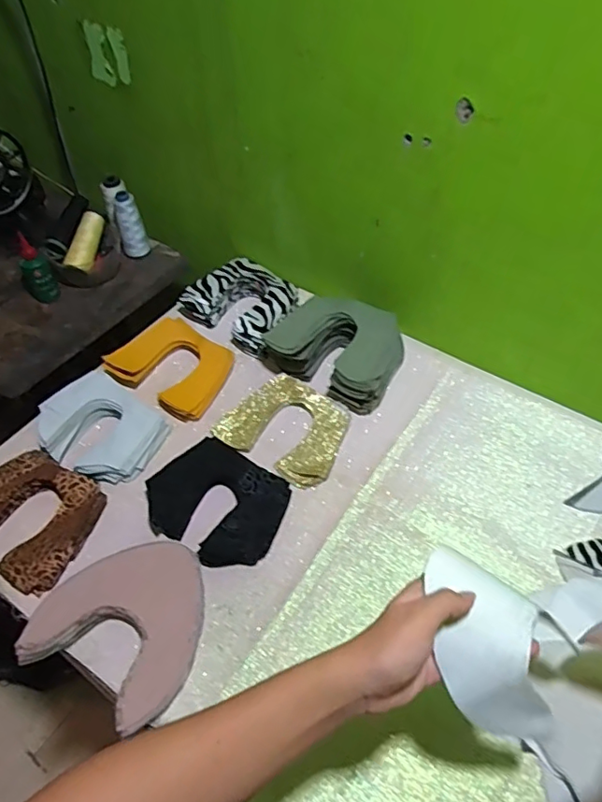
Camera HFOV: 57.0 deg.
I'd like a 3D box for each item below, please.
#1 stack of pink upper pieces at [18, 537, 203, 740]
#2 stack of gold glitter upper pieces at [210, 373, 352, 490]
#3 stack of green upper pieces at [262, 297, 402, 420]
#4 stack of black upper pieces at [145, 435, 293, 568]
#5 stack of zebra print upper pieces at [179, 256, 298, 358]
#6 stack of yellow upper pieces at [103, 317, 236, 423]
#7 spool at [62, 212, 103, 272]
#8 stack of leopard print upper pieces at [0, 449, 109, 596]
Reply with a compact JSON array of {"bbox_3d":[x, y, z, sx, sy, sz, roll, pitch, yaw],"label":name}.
[{"bbox_3d":[-0.177,0.222,0.573,0.169,0.028,0.162,23,55,19],"label":"stack of pink upper pieces"},{"bbox_3d":[-0.015,0.033,0.733,0.155,0.016,0.139,27,57,21],"label":"stack of gold glitter upper pieces"},{"bbox_3d":[0.048,-0.080,0.781,0.177,0.078,0.145,23,55,18],"label":"stack of green upper pieces"},{"bbox_3d":[-0.099,0.119,0.656,0.162,0.031,0.128,27,57,21],"label":"stack of black upper pieces"},{"bbox_3d":[-0.083,-0.147,0.861,0.162,0.059,0.137,31,58,23],"label":"stack of zebra print upper pieces"},{"bbox_3d":[-0.183,-0.052,0.793,0.160,0.040,0.130,24,56,19],"label":"stack of yellow upper pieces"},{"bbox_3d":[-0.358,-0.268,0.926,0.035,0.037,0.112,8,69,7],"label":"spool"},{"bbox_3d":[-0.318,0.132,0.653,0.158,0.030,0.133,26,56,20],"label":"stack of leopard print upper pieces"}]

